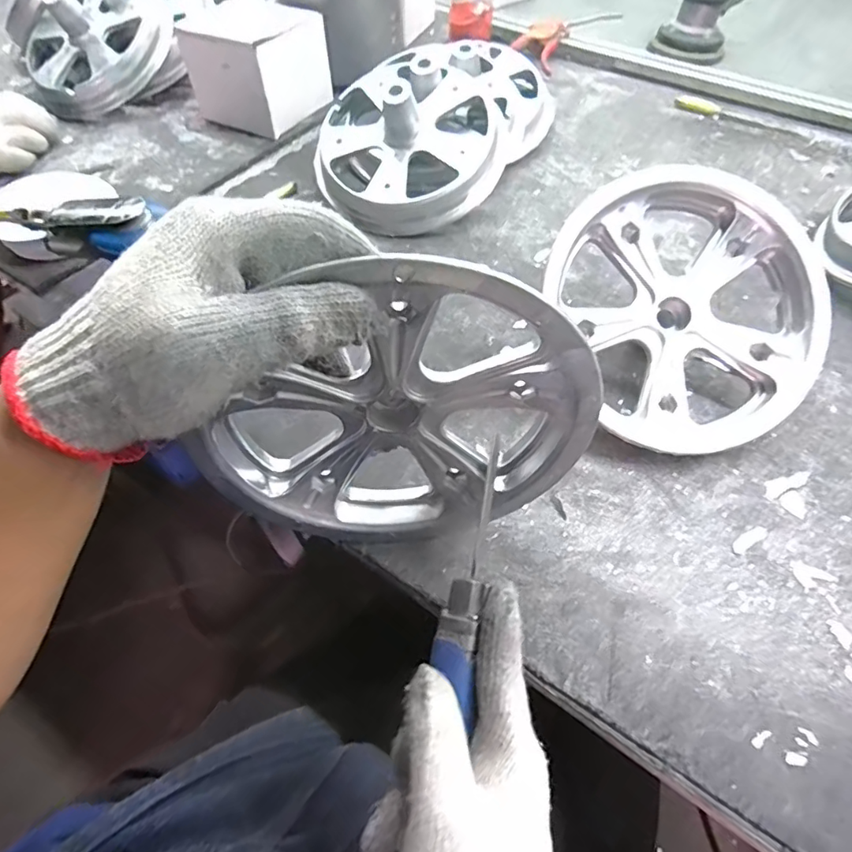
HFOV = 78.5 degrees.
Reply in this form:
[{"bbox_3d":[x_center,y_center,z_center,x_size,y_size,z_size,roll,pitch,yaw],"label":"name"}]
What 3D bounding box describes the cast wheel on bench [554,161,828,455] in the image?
[{"bbox_3d":[0.207,-0.096,0.415,0.208,0.038,0.208,0,88,0],"label":"cast wheel on bench"}]

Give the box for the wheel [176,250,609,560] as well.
[{"bbox_3d":[-0.015,0.002,0.289,0.207,0.218,0.049,-6,57,-3],"label":"wheel"}]

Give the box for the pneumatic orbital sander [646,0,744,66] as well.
[{"bbox_3d":[0.417,-0.628,0.794,0.112,0.087,0.128,18,59,12],"label":"pneumatic orbital sander"}]

